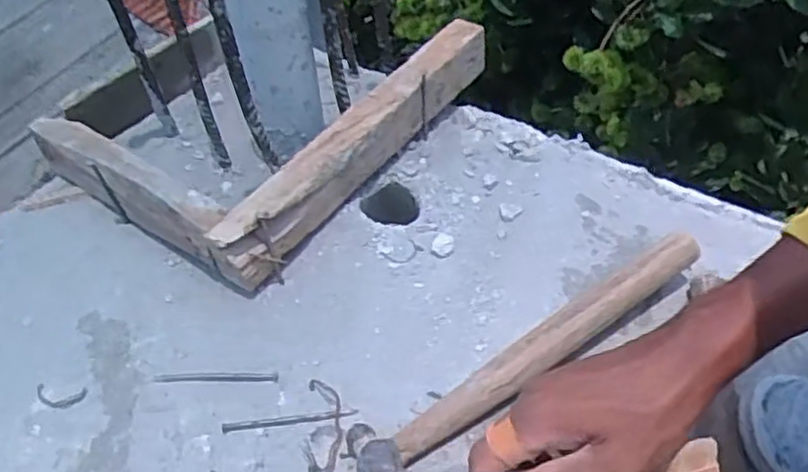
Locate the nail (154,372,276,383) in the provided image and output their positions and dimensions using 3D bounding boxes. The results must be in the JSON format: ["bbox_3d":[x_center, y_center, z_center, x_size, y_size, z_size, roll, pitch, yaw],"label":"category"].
[{"bbox_3d":[-0.156,0.117,0.620,0.102,0.004,0.008,-2,49,2],"label":"nail"}]

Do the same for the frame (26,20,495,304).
[{"bbox_3d":[-0.140,-0.144,0.799,0.297,0.079,0.380,29,57,25],"label":"frame"}]

